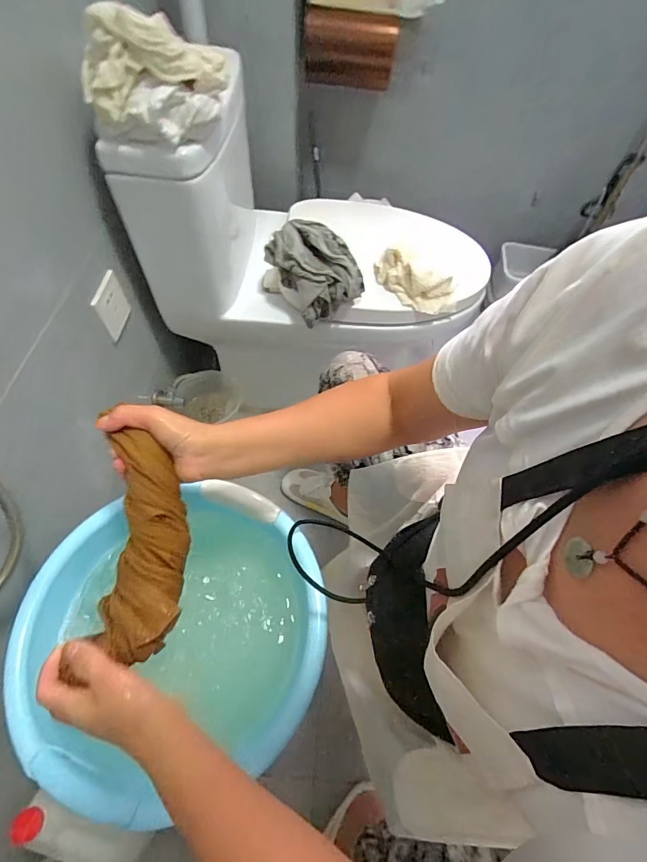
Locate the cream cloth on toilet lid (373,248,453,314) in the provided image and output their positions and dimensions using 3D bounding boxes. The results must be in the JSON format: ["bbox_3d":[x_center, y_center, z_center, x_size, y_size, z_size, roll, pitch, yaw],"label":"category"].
[{"bbox_3d":[0.179,-0.295,0.789,0.170,0.062,0.066,29,61,-3],"label":"cream cloth on toilet lid"}]

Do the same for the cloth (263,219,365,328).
[{"bbox_3d":[-0.023,-0.309,0.792,0.134,0.145,0.192,-30,66,-20],"label":"cloth"}]

